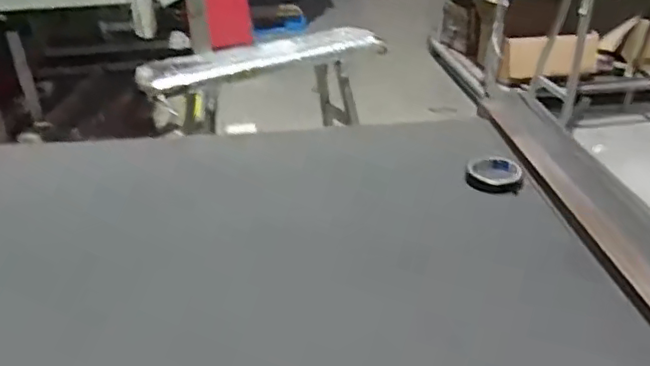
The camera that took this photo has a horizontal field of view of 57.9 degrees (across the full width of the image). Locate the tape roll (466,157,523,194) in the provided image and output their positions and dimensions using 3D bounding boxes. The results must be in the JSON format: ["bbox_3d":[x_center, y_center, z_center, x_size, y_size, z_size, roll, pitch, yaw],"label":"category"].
[{"bbox_3d":[0.270,-0.014,0.941,0.083,0.025,0.094,7,32,12],"label":"tape roll"}]

